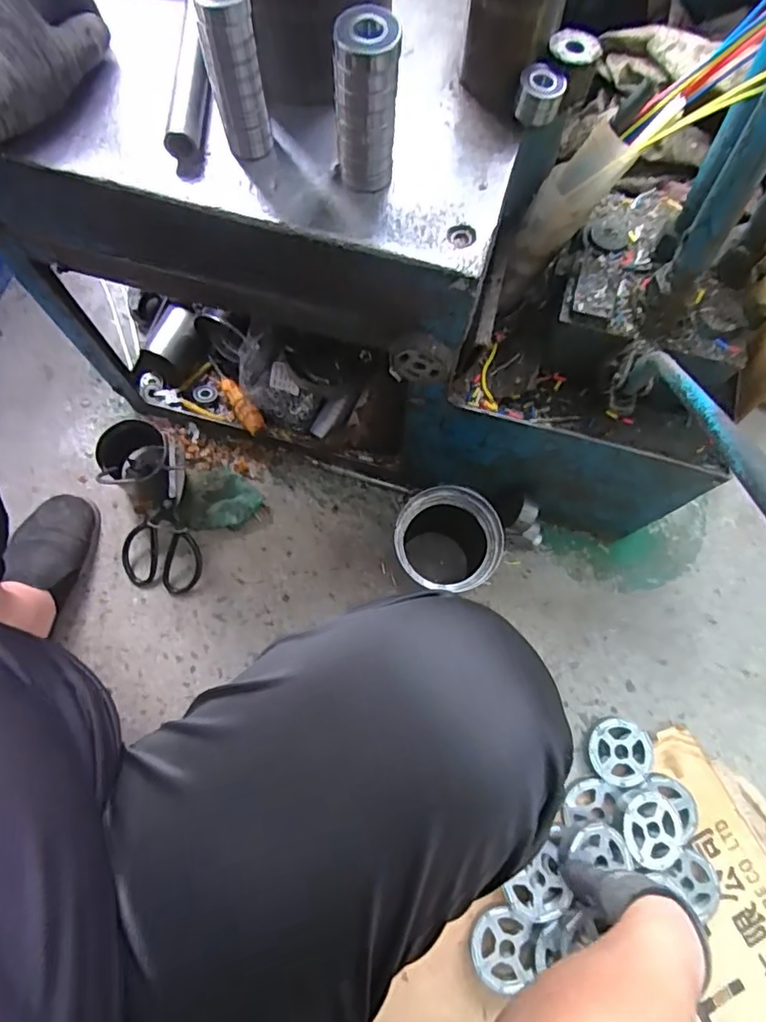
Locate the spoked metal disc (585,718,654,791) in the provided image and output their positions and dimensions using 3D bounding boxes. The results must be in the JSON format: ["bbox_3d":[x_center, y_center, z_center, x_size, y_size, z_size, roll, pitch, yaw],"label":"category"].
[{"bbox_3d":[0.293,0.298,0.689,0.079,0.020,0.077,0,73,-1],"label":"spoked metal disc"}]

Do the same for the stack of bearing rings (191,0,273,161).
[{"bbox_3d":[-0.095,-0.282,0.360,0.033,0.102,0.032,-13,74,-5],"label":"stack of bearing rings"}]

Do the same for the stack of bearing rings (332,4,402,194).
[{"bbox_3d":[-0.011,-0.253,0.353,0.038,0.097,0.029,-3,73,-2],"label":"stack of bearing rings"}]

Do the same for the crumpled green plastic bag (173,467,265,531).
[{"bbox_3d":[-0.224,-0.018,0.775,0.108,0.050,0.085,1,73,-1],"label":"crumpled green plastic bag"}]

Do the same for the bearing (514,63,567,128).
[{"bbox_3d":[0.115,-0.306,0.408,0.032,0.030,0.032,0,73,-1],"label":"bearing"}]

